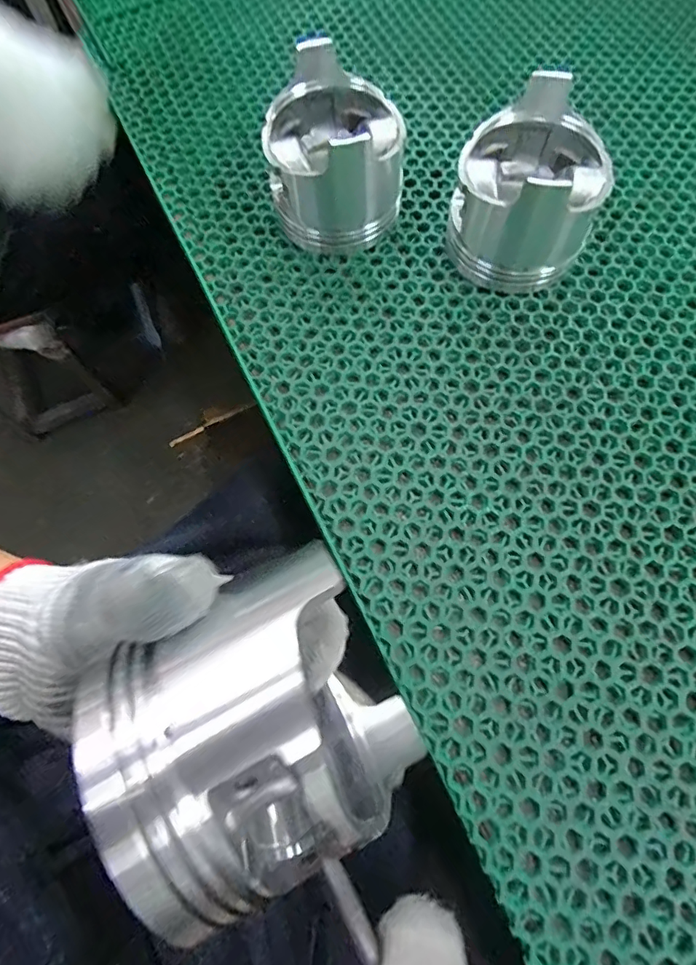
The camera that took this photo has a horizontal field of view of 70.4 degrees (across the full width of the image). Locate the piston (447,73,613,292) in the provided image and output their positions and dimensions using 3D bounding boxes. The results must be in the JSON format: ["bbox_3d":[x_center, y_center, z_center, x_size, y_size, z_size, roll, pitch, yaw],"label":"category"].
[{"bbox_3d":[0.110,-0.178,0.302,0.085,0.074,0.084,22,72,10],"label":"piston"}]

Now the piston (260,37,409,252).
[{"bbox_3d":[-0.009,-0.207,0.317,0.085,0.074,0.080,-5,70,1],"label":"piston"}]

